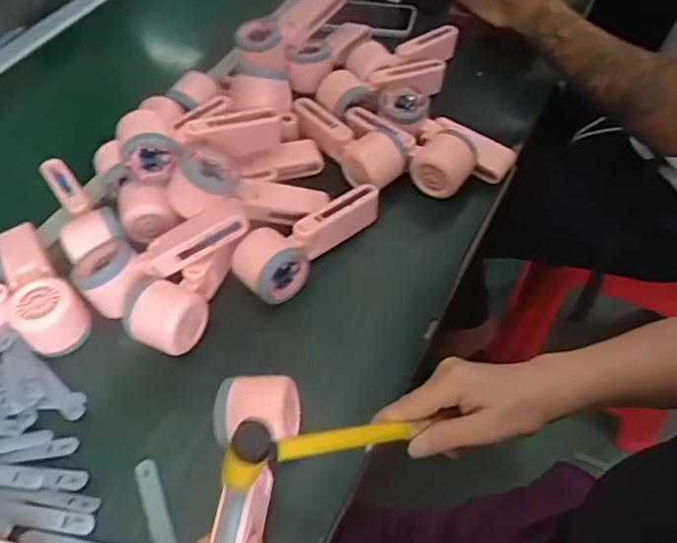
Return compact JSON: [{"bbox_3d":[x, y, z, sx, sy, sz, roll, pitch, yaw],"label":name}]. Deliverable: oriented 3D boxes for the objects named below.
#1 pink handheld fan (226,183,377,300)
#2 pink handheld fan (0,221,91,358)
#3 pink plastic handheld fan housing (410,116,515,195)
[{"bbox_3d":[-0.029,-0.034,0.584,0.061,0.054,0.169,35,62,27],"label":"pink handheld fan"},{"bbox_3d":[-0.296,0.013,0.553,0.060,0.047,0.170,-34,57,-21],"label":"pink handheld fan"},{"bbox_3d":[0.134,-0.126,0.630,0.101,0.056,0.091,25,57,22],"label":"pink plastic handheld fan housing"}]

